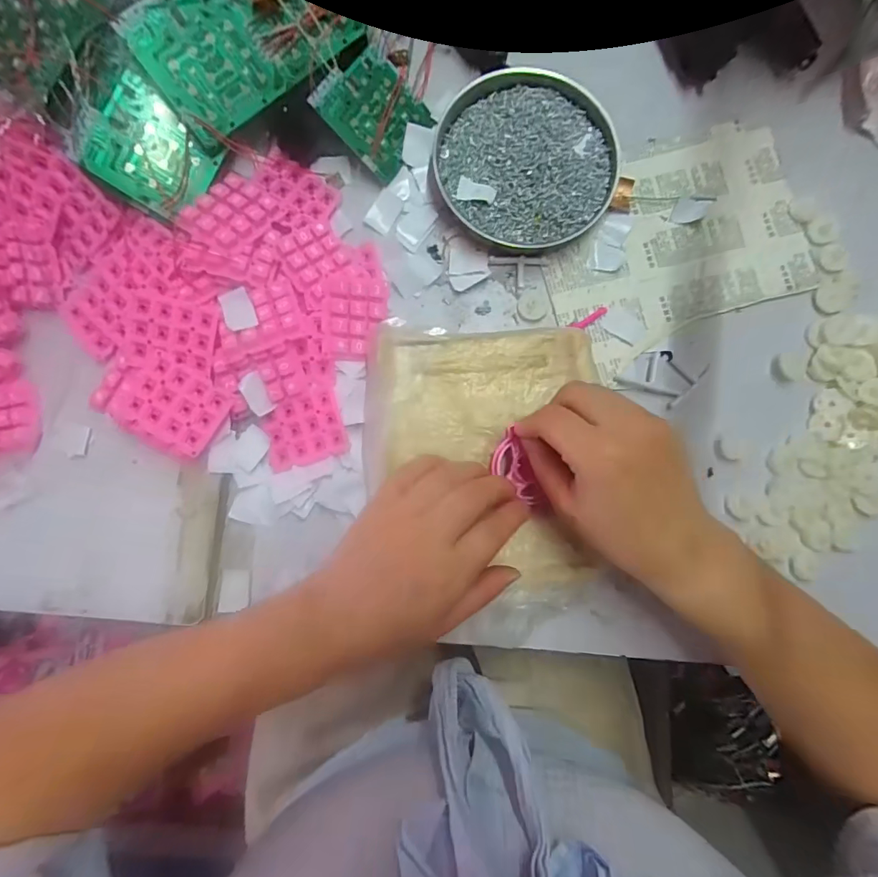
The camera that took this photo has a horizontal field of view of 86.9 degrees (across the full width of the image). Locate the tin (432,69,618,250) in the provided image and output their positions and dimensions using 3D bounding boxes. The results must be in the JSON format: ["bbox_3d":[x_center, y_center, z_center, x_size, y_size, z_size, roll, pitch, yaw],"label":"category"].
[{"bbox_3d":[0.064,-0.211,0.356,0.135,0.021,0.132,0,86,-2],"label":"tin"}]

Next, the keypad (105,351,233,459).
[{"bbox_3d":[-0.181,-0.022,0.316,0.063,0.015,0.054,29,85,1],"label":"keypad"}]

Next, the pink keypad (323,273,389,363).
[{"bbox_3d":[-0.060,-0.088,0.336,0.044,0.014,0.064,3,96,-23],"label":"pink keypad"}]

